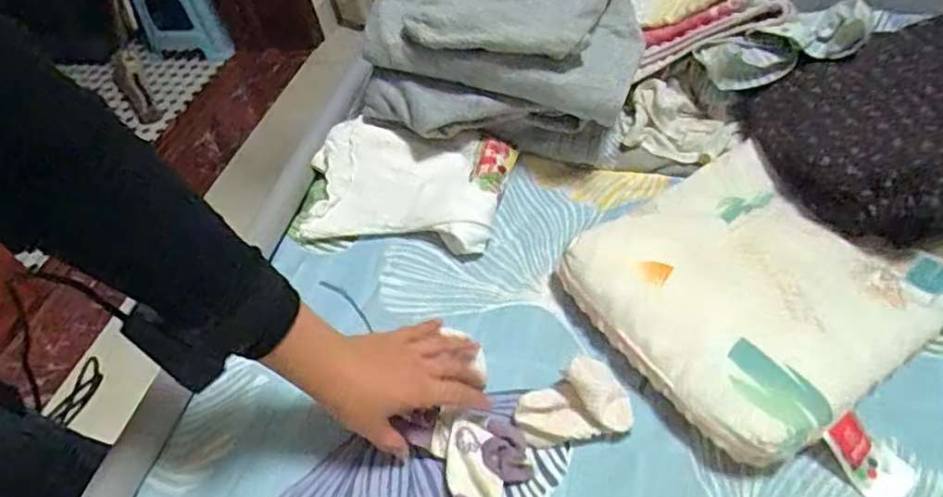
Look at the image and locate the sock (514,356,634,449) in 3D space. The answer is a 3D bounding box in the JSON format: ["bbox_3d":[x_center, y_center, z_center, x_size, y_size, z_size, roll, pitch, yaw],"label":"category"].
[{"bbox_3d":[0.089,0.135,0.516,0.096,0.037,0.065,-26,53,-16],"label":"sock"}]

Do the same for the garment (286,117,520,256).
[{"bbox_3d":[-0.078,-0.068,0.672,0.222,0.031,0.139,6,69,11],"label":"garment"}]

